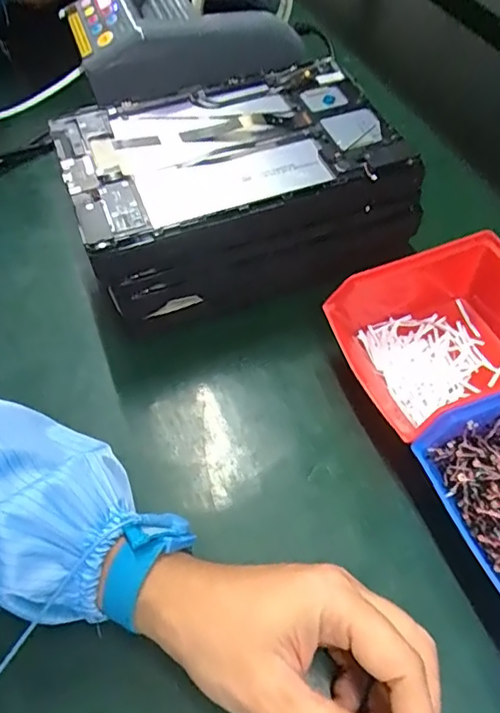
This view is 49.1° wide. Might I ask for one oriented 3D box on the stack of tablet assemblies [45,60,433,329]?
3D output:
[{"bbox_3d":[-0.012,-0.122,0.440,0.245,0.118,0.152,-19,55,-11],"label":"stack of tablet assemblies"}]

